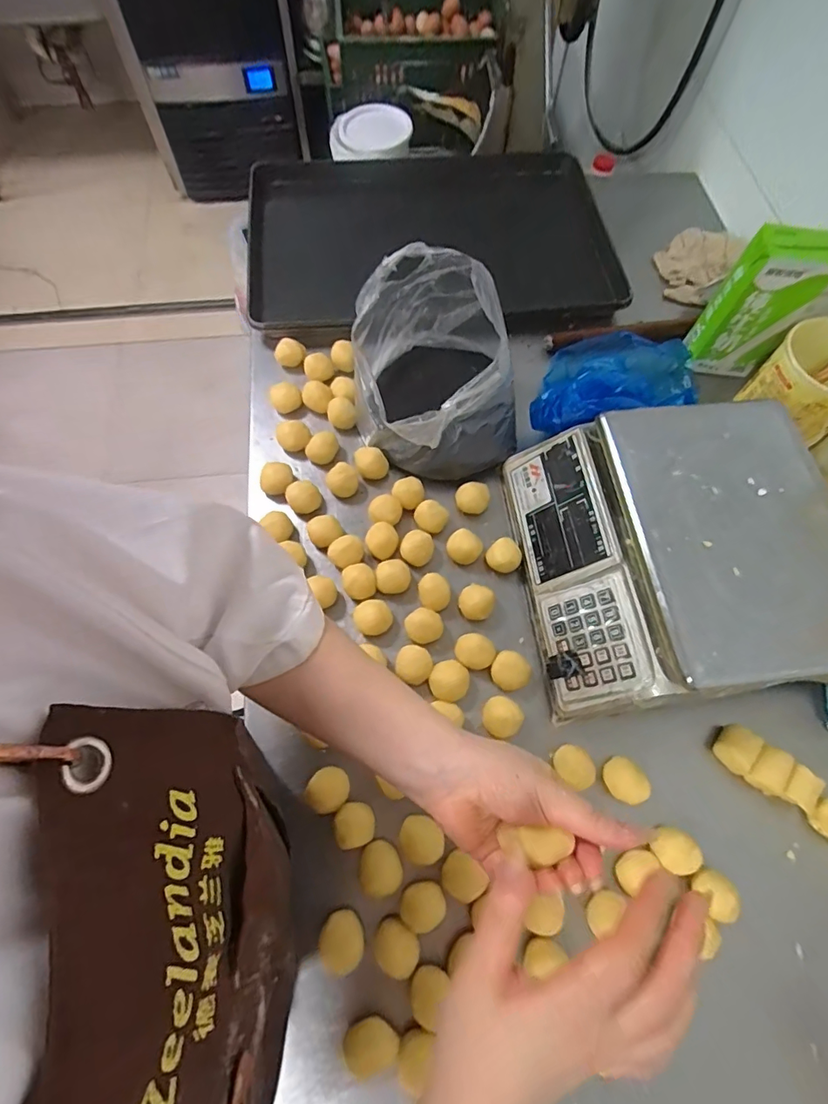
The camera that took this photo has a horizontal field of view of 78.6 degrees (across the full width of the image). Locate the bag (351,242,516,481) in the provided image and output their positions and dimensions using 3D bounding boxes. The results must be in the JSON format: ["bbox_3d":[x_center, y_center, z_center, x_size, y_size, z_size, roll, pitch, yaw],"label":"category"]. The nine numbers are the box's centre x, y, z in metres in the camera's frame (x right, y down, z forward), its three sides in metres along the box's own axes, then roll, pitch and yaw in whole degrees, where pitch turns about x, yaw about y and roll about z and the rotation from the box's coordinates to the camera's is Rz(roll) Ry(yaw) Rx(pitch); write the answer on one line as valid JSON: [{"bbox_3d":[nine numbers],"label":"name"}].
[{"bbox_3d":[0.030,-0.238,0.636,0.208,0.141,0.254,-6,67,-4],"label":"bag"}]

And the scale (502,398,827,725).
[{"bbox_3d":[0.297,-0.004,0.569,0.325,0.101,0.325,-6,65,-1],"label":"scale"}]

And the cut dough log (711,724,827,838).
[{"bbox_3d":[0.392,0.245,0.529,0.156,0.034,0.048,34,71,12],"label":"cut dough log"}]

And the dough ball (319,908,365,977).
[{"bbox_3d":[-0.065,0.366,0.478,0.040,0.045,0.044,0,67,-1],"label":"dough ball"}]

